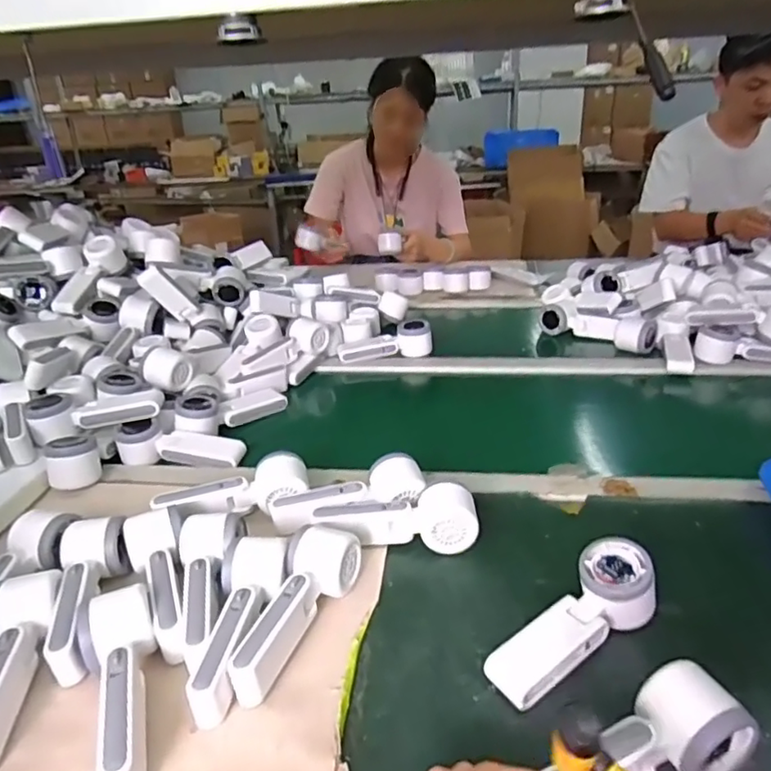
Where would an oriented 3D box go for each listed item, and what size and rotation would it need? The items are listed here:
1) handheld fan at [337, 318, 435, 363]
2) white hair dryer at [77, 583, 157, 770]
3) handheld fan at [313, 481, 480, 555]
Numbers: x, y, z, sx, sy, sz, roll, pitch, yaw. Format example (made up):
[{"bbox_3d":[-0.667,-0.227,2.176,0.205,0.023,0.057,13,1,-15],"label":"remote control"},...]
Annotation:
[{"bbox_3d":[0.000,-0.075,1.050,0.168,0.051,0.060,-2,25,2],"label":"handheld fan"},{"bbox_3d":[-0.194,0.226,0.442,0.053,0.059,0.151,-15,27,-22],"label":"white hair dryer"},{"bbox_3d":[0.011,0.140,0.607,0.165,0.050,0.053,-1,25,5],"label":"handheld fan"}]

